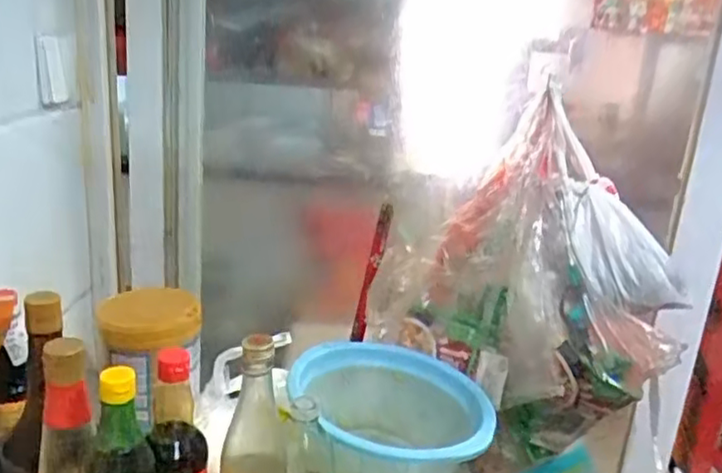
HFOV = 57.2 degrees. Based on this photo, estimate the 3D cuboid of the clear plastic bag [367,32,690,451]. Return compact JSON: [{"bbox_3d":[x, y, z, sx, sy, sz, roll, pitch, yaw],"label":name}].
[{"bbox_3d":[0.252,0.005,0.943,0.380,0.463,0.222,16,20,34],"label":"clear plastic bag"}]

